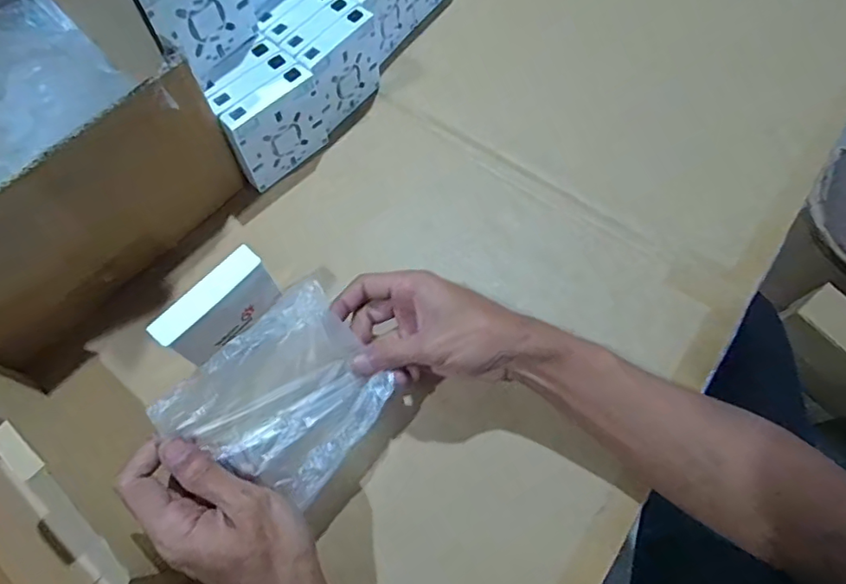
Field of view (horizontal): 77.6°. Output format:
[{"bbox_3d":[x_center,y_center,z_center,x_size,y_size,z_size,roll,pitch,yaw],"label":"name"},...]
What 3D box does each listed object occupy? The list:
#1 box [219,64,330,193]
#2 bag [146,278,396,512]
[{"bbox_3d":[-0.129,-0.145,0.472,0.022,0.084,0.090,41,72,15],"label":"box"},{"bbox_3d":[-0.086,0.070,0.345,0.124,0.027,0.106,-44,104,-29],"label":"bag"}]

